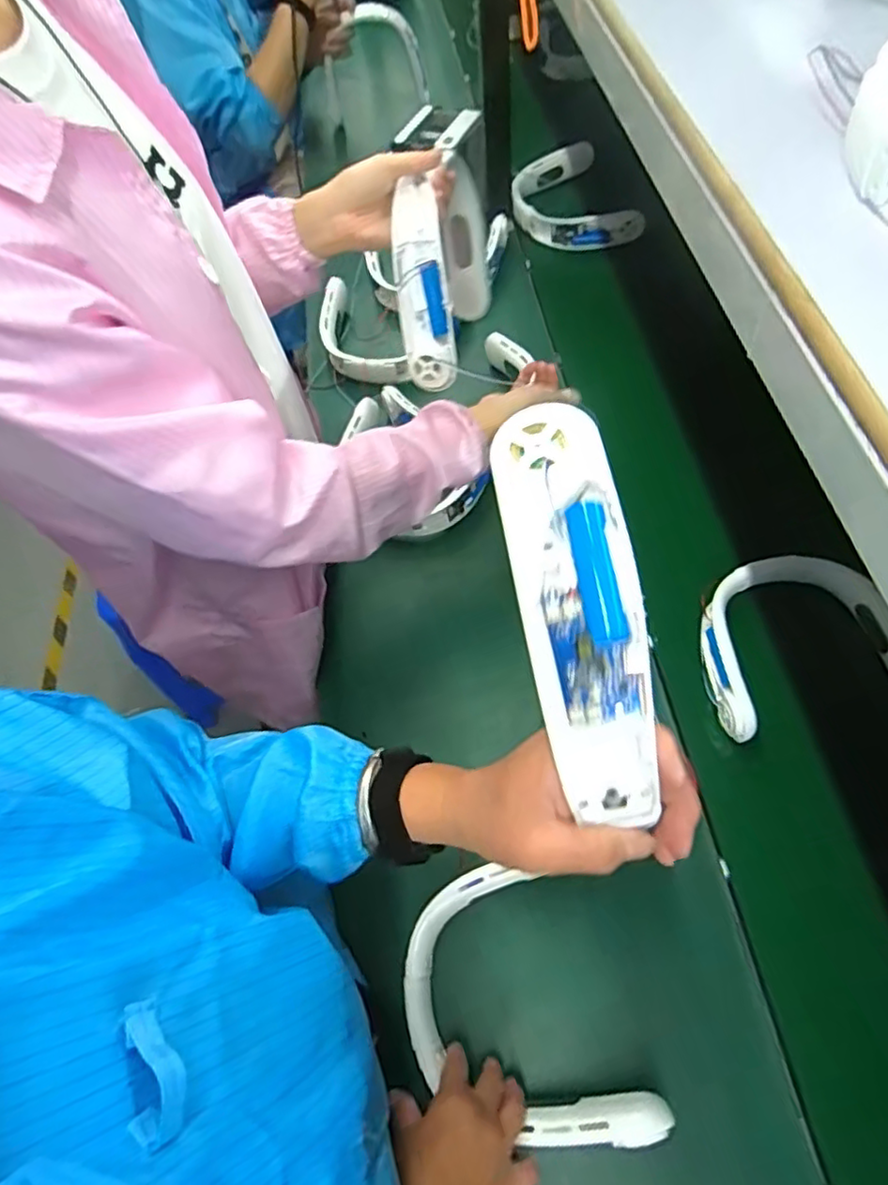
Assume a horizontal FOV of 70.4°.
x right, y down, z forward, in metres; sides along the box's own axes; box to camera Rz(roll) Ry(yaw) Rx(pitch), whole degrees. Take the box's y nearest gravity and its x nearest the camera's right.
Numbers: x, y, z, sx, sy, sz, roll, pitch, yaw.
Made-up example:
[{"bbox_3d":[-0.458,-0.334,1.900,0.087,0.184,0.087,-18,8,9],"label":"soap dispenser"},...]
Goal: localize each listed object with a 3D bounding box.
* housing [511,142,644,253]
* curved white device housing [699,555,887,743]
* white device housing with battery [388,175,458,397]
[{"bbox_3d":[0.230,-0.711,1.154,0.175,0.069,0.237,-16,63,-10],"label":"housing"},{"bbox_3d":[0.405,0.057,0.724,0.219,0.044,0.201,-14,60,12],"label":"curved white device housing"},{"bbox_3d":[-0.022,-0.308,0.653,0.053,0.190,0.040,-13,32,-8],"label":"white device housing with battery"}]

